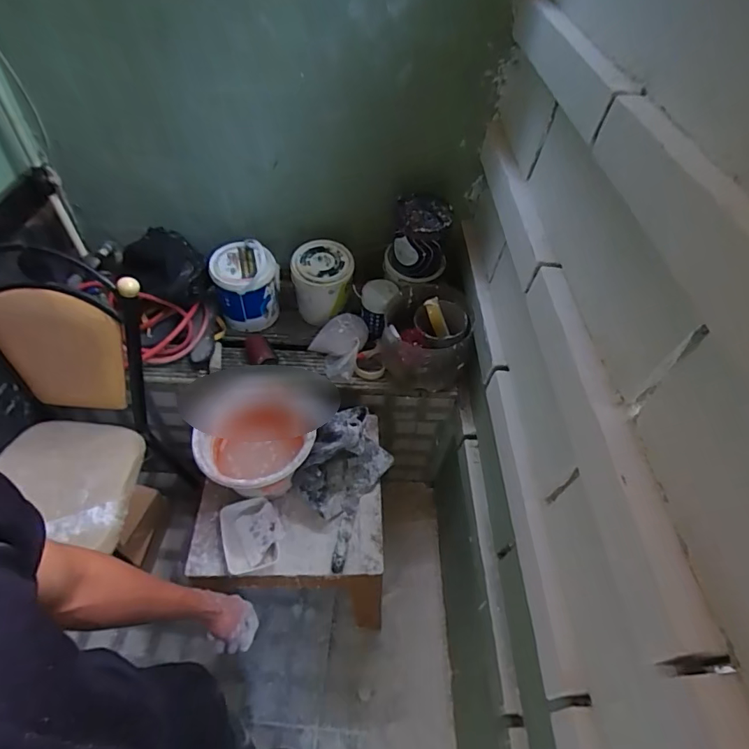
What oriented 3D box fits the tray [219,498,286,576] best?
[{"bbox_3d":[-0.284,0.372,1.079,0.135,0.032,0.158,-13,52,-15],"label":"tray"}]

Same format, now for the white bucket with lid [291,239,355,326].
[{"bbox_3d":[-0.152,-0.261,1.366,0.172,0.205,0.149,-6,50,-10],"label":"white bucket with lid"}]

